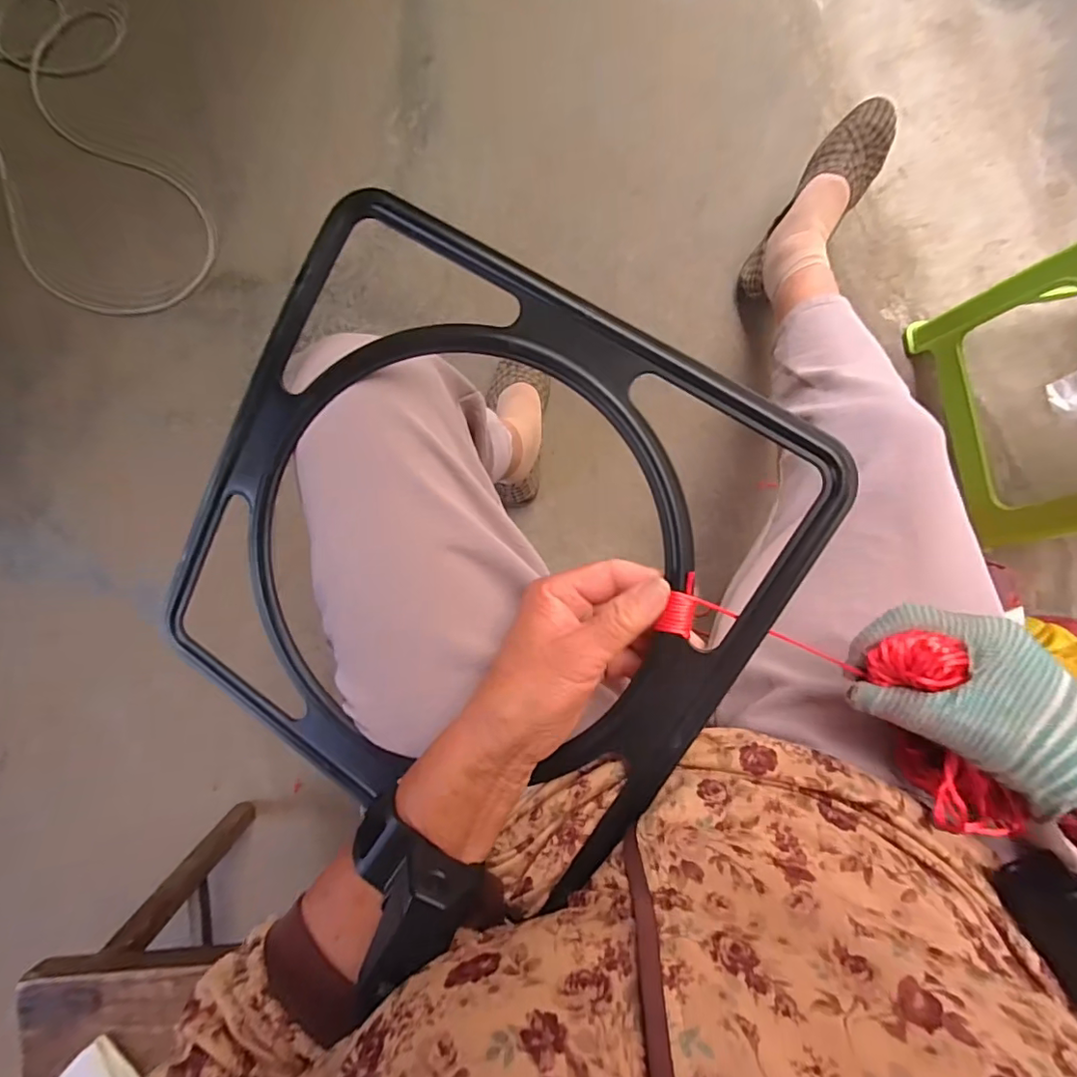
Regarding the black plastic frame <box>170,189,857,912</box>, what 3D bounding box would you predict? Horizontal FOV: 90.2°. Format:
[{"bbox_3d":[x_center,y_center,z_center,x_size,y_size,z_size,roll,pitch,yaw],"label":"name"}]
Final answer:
[{"bbox_3d":[-0.045,0.017,0.318,0.327,0.035,0.326,31,97,8],"label":"black plastic frame"}]

